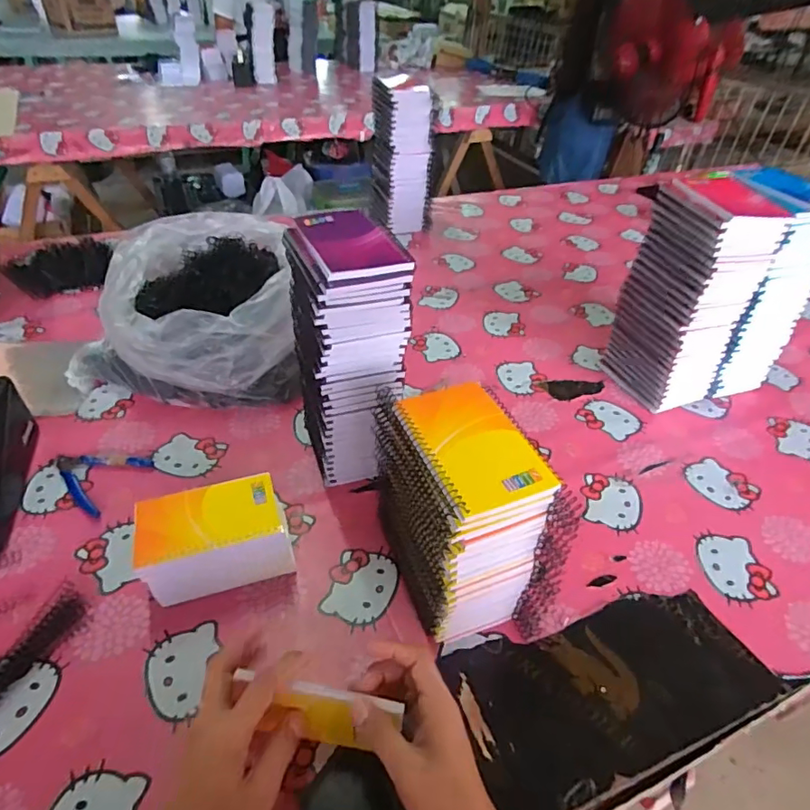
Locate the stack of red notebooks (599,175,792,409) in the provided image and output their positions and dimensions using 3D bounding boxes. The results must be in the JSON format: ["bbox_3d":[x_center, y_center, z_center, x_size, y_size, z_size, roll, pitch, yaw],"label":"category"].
[{"bbox_3d":[0.387,-0.145,0.733,0.104,0.291,0.130,-12,43,-15],"label":"stack of red notebooks"}]

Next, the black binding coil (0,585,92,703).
[{"bbox_3d":[-0.345,0.233,0.454,0.038,0.016,0.160,17,43,17],"label":"black binding coil"}]

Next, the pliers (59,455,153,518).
[{"bbox_3d":[-0.370,0.079,0.630,0.105,0.010,0.090,18,43,18],"label":"pliers"}]

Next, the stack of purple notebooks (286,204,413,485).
[{"bbox_3d":[-0.062,-0.049,0.601,0.099,0.295,0.134,-12,43,-15],"label":"stack of purple notebooks"}]

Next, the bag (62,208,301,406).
[{"bbox_3d":[-0.329,-0.161,0.803,0.309,0.140,0.358,-4,41,-6],"label":"bag"}]

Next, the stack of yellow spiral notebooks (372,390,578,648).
[{"bbox_3d":[0.049,0.106,0.489,0.095,0.214,0.154,-15,44,-19],"label":"stack of yellow spiral notebooks"}]

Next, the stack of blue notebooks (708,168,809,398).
[{"bbox_3d":[0.485,-0.165,0.767,0.121,0.292,0.149,-9,42,-12],"label":"stack of blue notebooks"}]

